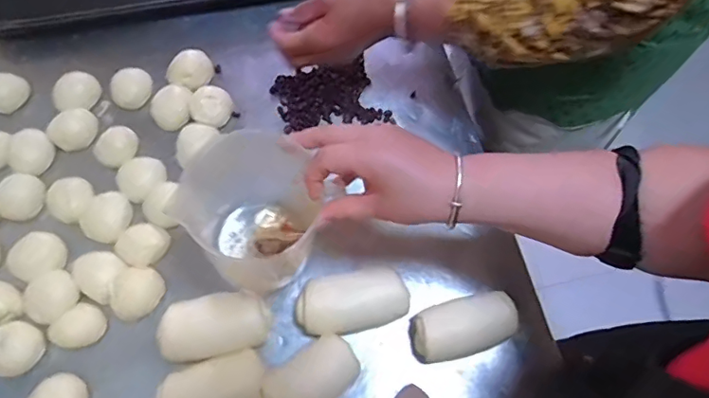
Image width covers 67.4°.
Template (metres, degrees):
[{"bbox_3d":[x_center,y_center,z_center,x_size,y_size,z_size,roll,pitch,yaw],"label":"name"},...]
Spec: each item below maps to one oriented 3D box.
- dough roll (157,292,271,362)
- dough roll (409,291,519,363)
[{"bbox_3d":[-0.132,0.123,0.511,0.101,0.036,0.055,-11,68,-6],"label":"dough roll"},{"bbox_3d":[0.110,0.126,0.521,0.103,0.050,0.050,-13,68,-7],"label":"dough roll"}]

